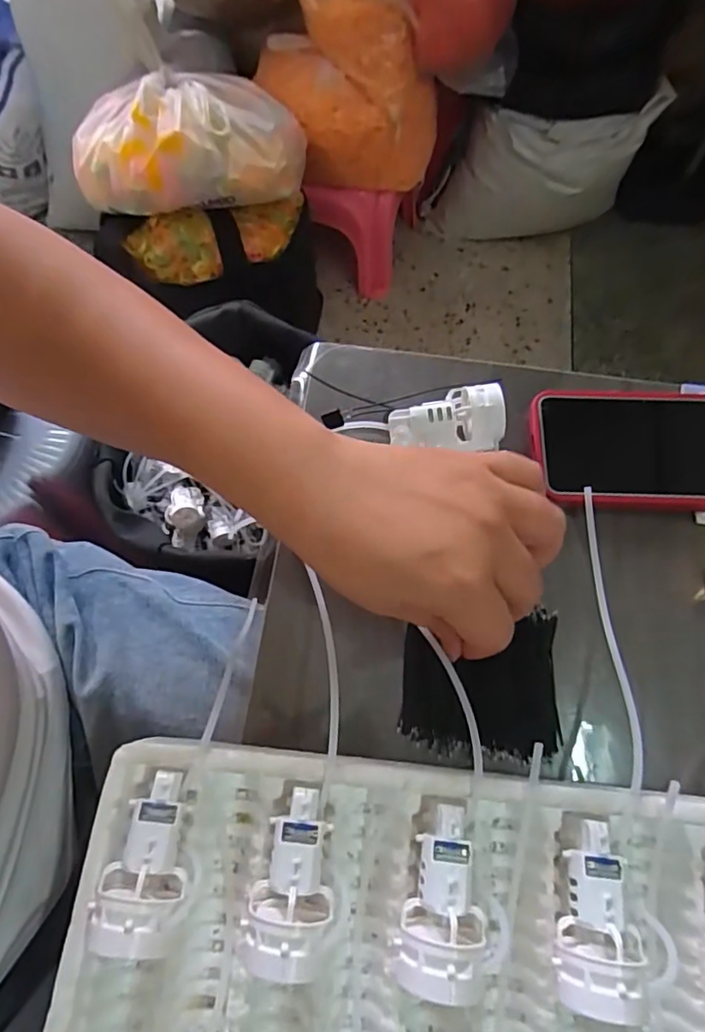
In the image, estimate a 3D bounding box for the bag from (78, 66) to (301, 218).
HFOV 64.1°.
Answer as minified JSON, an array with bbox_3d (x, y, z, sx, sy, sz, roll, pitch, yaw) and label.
[{"bbox_3d":[-0.277,-0.620,0.935,0.384,0.107,0.222,-1,69,0],"label":"bag"}]

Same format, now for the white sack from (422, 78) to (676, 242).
[{"bbox_3d":[0.407,-0.753,1.262,0.434,0.277,0.128,5,69,2],"label":"white sack"}]

